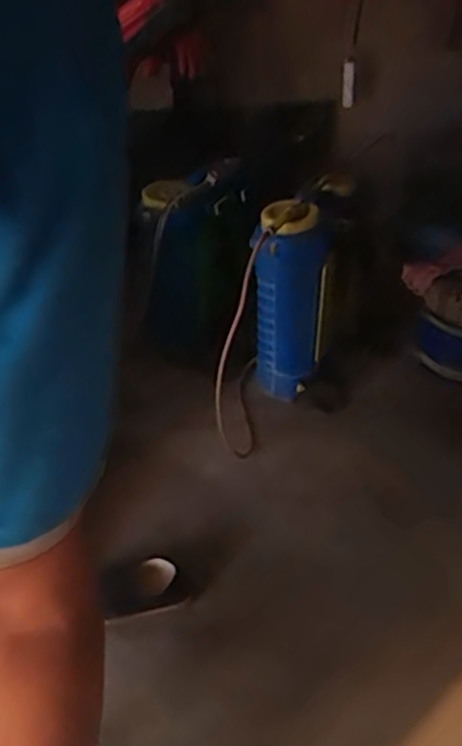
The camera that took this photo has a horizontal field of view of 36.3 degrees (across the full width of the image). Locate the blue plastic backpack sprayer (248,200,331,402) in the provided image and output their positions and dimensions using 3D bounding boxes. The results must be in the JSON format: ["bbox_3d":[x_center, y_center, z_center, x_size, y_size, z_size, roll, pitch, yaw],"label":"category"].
[{"bbox_3d":[0.134,-0.159,1.674,0.165,0.457,0.129,3,41,7],"label":"blue plastic backpack sprayer"}]

